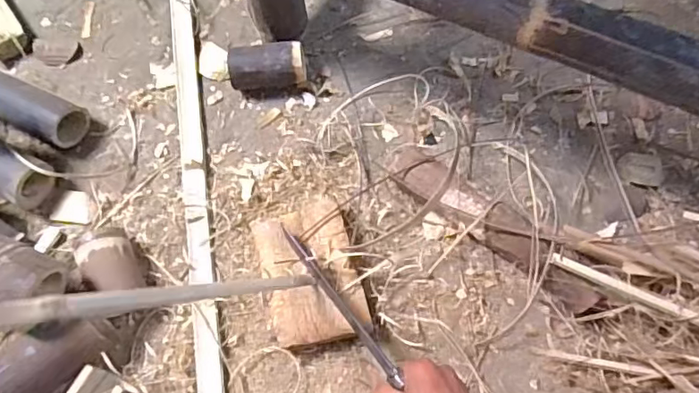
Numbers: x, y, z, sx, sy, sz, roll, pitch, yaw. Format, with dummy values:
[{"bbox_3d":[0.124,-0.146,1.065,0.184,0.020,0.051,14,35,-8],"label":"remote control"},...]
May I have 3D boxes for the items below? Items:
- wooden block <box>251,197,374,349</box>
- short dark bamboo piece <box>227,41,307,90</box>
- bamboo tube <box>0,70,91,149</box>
[{"bbox_3d":[-0.049,0.095,0.658,0.112,0.049,0.169,-16,70,-4],"label":"wooden block"},{"bbox_3d":[-0.114,-0.178,0.754,0.104,0.063,0.059,-8,71,-1],"label":"short dark bamboo piece"},{"bbox_3d":[-0.508,-0.155,0.748,0.295,0.072,0.069,25,74,10],"label":"bamboo tube"}]

